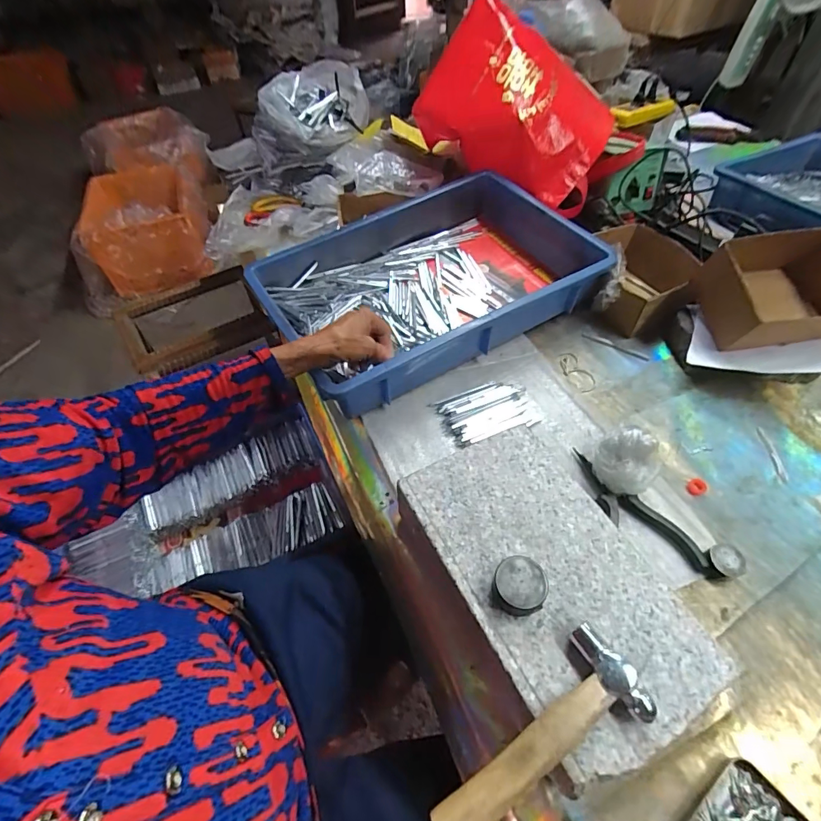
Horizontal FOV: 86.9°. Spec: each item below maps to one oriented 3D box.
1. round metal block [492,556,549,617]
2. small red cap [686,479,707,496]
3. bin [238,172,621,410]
[{"bbox_3d":[0.080,0.130,0.320,0.036,0.021,0.037,-1,52,2],"label":"round metal block"},{"bbox_3d":[0.301,0.080,0.455,0.018,0.007,0.018,-1,54,2],"label":"small red cap"},{"bbox_3d":[0.022,-0.187,0.619,0.424,0.085,0.301,-27,57,-15],"label":"bin"}]

